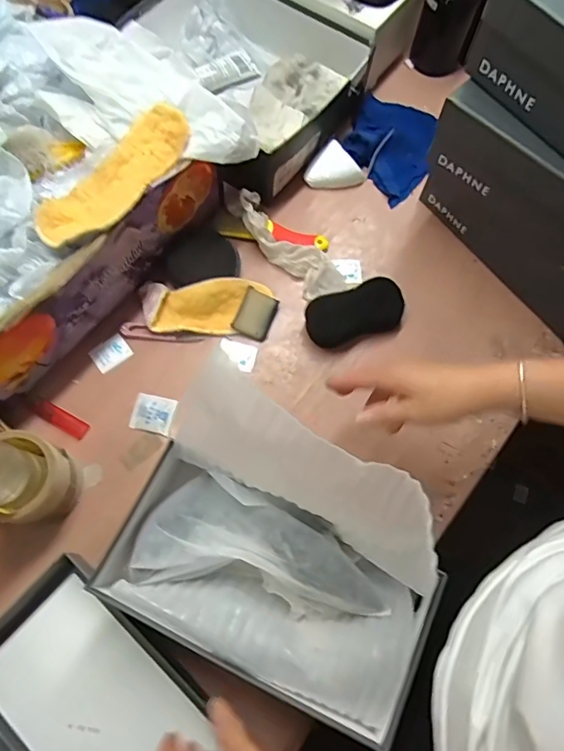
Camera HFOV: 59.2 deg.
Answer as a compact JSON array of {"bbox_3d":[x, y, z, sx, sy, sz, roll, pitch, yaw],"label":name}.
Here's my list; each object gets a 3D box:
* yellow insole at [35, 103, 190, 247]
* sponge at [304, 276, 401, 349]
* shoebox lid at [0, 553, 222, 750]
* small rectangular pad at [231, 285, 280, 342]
[{"bbox_3d":[-0.174,-0.210,0.527,0.066,0.023,0.197,39,73,11],"label":"yellow insole"},{"bbox_3d":[0.093,-0.079,0.633,0.127,0.034,0.060,-16,72,-8],"label":"sponge"},{"bbox_3d":[-0.168,0.345,0.477,0.308,0.032,0.162,43,74,12],"label":"shoebox lid"},{"bbox_3d":[-0.034,-0.080,0.643,0.045,0.016,0.061,22,71,5],"label":"small rectangular pad"}]

